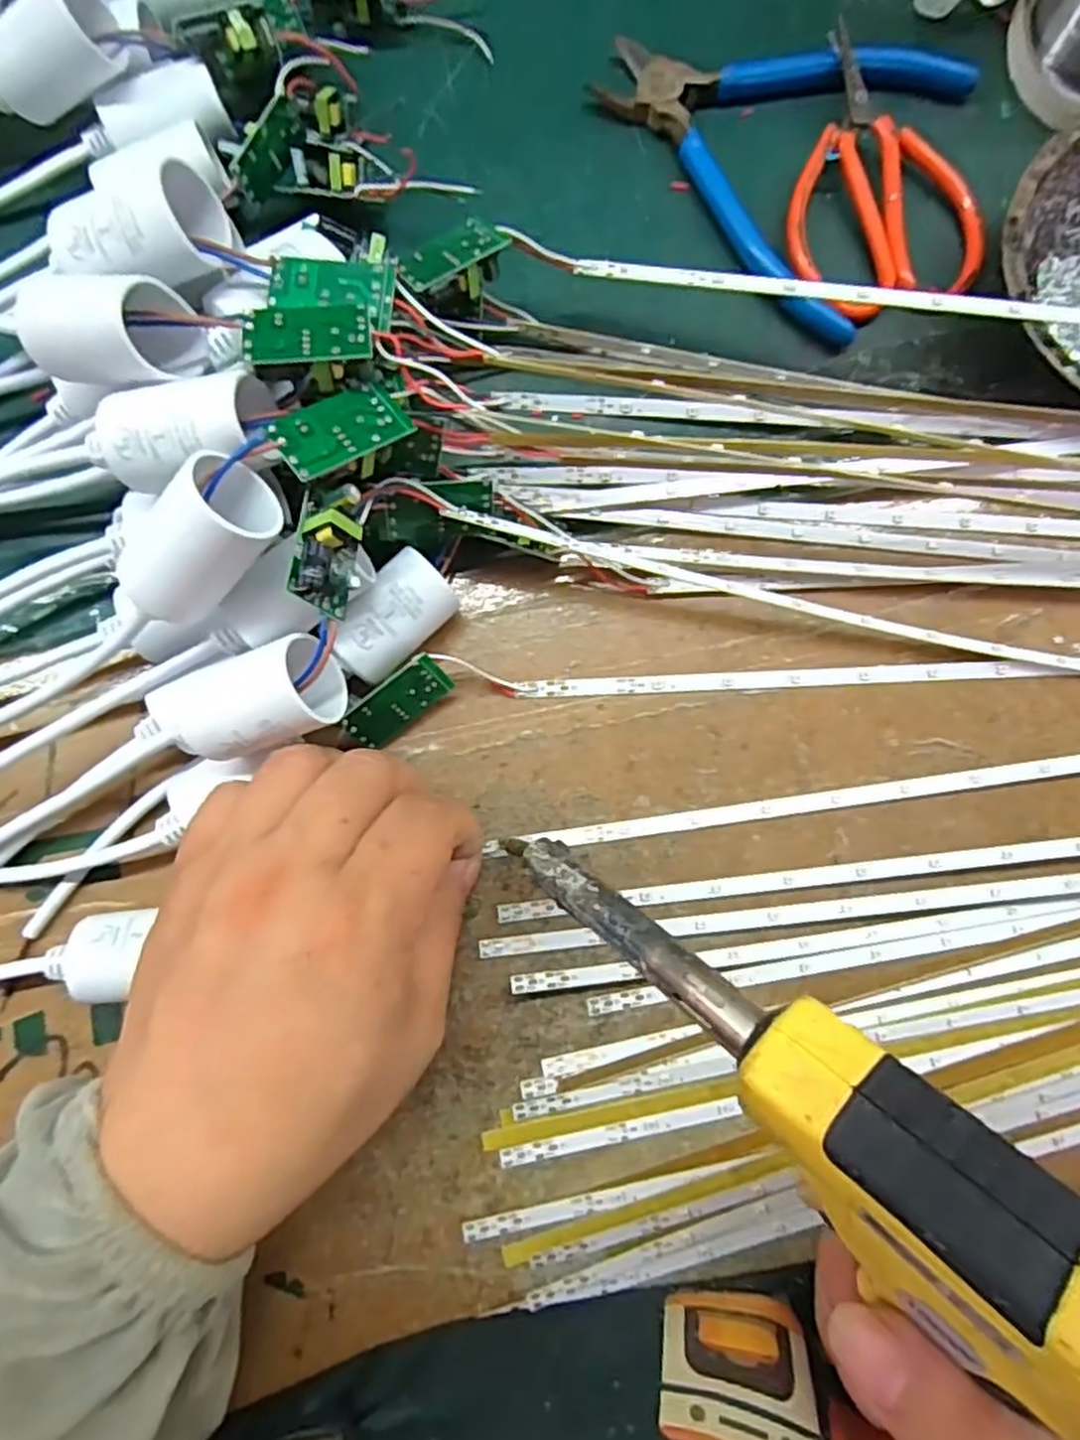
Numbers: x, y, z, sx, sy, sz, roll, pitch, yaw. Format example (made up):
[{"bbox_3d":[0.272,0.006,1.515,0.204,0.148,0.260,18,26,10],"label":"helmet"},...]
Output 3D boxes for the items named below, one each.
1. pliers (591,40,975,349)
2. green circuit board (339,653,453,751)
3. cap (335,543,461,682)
[{"bbox_3d":[0.109,-0.237,0.298,0.125,0.010,0.147,-41,86,-5],"label":"pliers"},{"bbox_3d":[-0.048,-0.005,0.256,0.038,0.019,0.004,-41,44,4],"label":"green circuit board"},{"bbox_3d":[-0.049,-0.033,0.258,0.024,0.028,0.044,36,84,3],"label":"cap"}]

